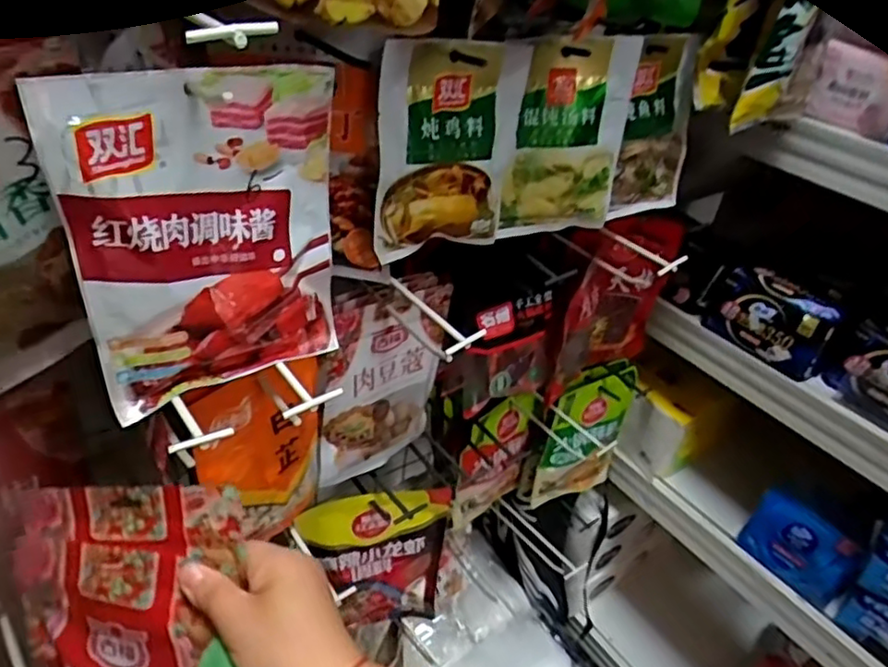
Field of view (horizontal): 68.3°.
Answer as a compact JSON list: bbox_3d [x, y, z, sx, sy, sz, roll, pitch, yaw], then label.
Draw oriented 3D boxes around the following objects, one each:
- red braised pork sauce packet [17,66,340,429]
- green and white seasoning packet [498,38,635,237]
[{"bbox_3d":[-0.138,-0.053,0.395,0.154,0.194,0.027,-15,41,-30],"label":"red braised pork sauce packet"},{"bbox_3d":[0.112,-0.171,0.588,0.112,0.167,0.024,-10,38,-24],"label":"green and white seasoning packet"}]

